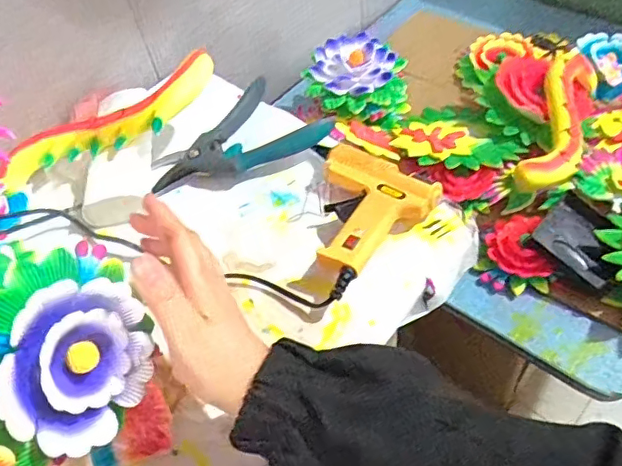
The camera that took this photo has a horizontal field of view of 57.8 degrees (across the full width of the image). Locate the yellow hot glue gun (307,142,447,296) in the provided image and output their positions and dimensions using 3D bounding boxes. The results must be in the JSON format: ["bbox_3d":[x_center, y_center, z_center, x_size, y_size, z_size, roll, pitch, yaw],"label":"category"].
[{"bbox_3d":[0.027,-0.021,0.515,0.139,0.040,0.131,-40,58,-22],"label":"yellow hot glue gun"}]

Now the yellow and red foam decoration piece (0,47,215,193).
[{"bbox_3d":[-0.204,-0.108,0.561,0.236,0.025,0.064,-23,52,8],"label":"yellow and red foam decoration piece"}]

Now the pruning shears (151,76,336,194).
[{"bbox_3d":[-0.077,-0.091,0.582,0.168,0.026,0.128,-38,58,-22],"label":"pruning shears"}]

